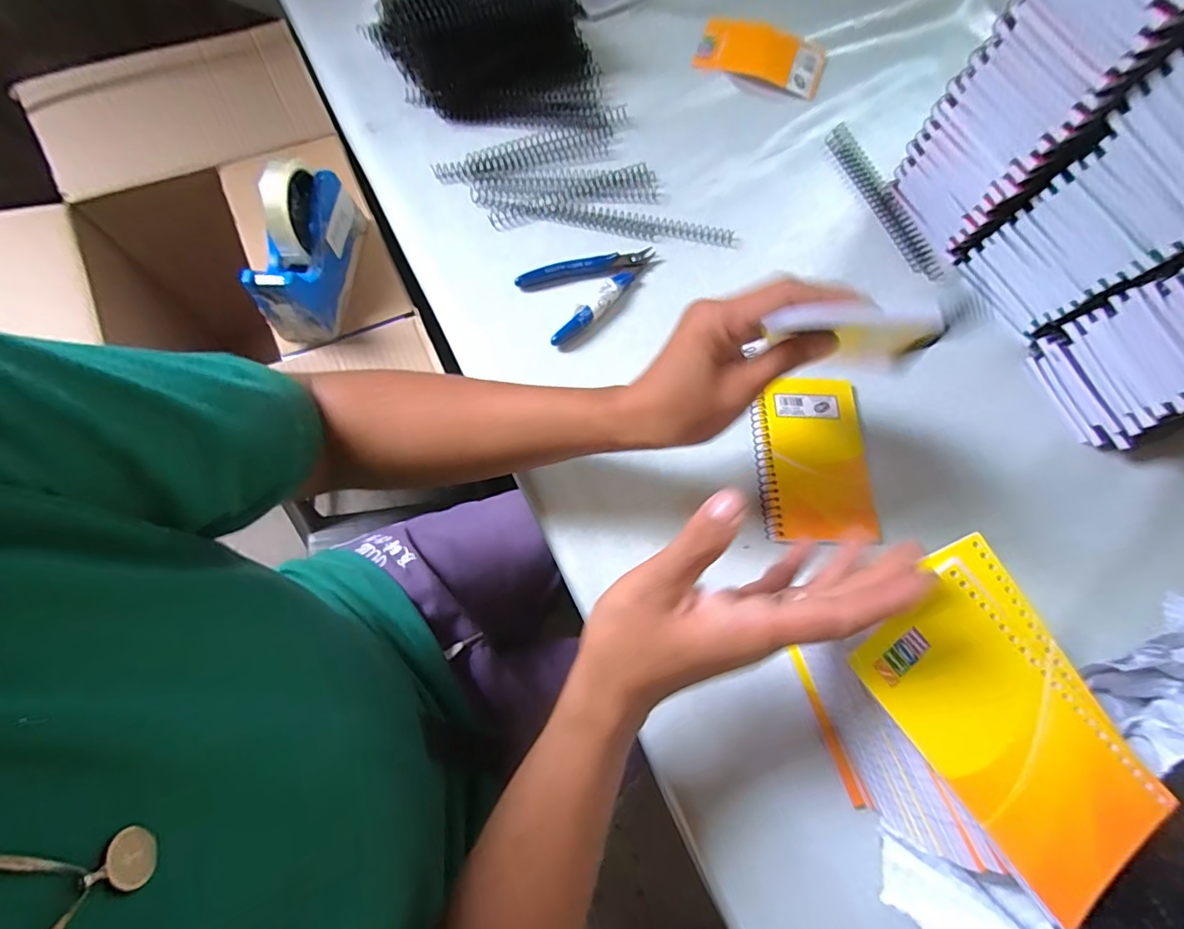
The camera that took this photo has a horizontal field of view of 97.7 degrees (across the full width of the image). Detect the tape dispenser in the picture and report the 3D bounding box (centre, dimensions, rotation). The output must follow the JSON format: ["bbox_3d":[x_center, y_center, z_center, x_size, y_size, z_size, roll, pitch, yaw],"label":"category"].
[{"bbox_3d":[-0.282,-0.217,0.514,0.055,0.111,0.157,7,72,0],"label":"tape dispenser"}]

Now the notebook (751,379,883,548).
[{"bbox_3d":[0.166,-0.004,0.396,0.085,0.018,0.128,3,72,-2],"label":"notebook"}]

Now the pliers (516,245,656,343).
[{"bbox_3d":[0.004,-0.151,0.434,0.116,0.013,0.069,-28,75,-11],"label":"pliers"}]

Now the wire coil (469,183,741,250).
[{"bbox_3d":[0.013,-0.221,0.465,0.239,0.009,0.021,10,72,1],"label":"wire coil"}]

